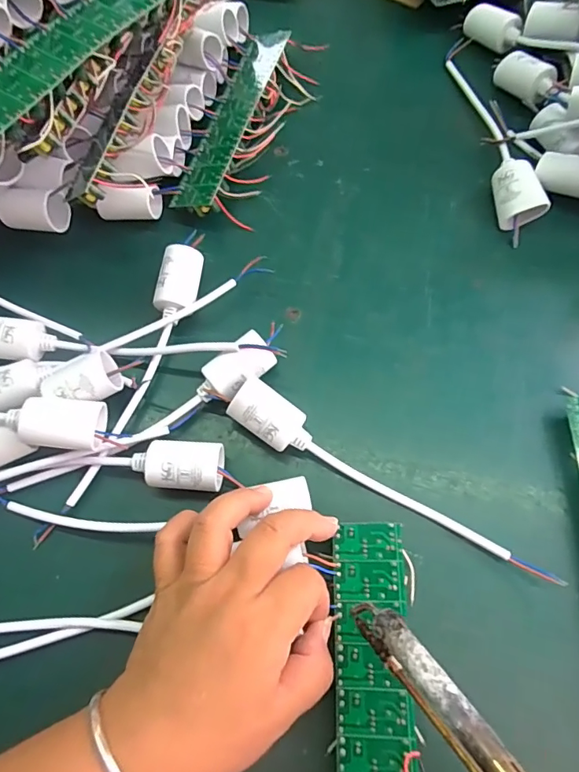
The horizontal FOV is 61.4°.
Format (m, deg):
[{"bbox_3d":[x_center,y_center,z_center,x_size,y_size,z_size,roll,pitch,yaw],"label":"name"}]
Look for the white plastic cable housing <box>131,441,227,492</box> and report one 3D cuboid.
[{"bbox_3d":[-0.066,0.050,0.296,0.053,0.030,0.027,3,68,3],"label":"white plastic cable housing"}]

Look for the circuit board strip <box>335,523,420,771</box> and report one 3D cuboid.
[{"bbox_3d":[0.043,0.171,0.242,0.037,0.005,0.195,-1,67,2],"label":"circuit board strip"}]

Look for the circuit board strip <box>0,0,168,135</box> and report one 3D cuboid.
[{"bbox_3d":[-0.141,-0.215,0.309,0.039,0.022,0.190,24,71,11],"label":"circuit board strip"}]

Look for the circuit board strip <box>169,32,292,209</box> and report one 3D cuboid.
[{"bbox_3d":[-0.045,-0.223,0.399,0.036,0.007,0.197,8,67,23],"label":"circuit board strip"}]

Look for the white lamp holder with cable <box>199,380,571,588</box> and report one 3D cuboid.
[{"bbox_3d":[0.051,0.053,0.288,0.220,0.035,0.027,27,72,12],"label":"white lamp holder with cable"}]

